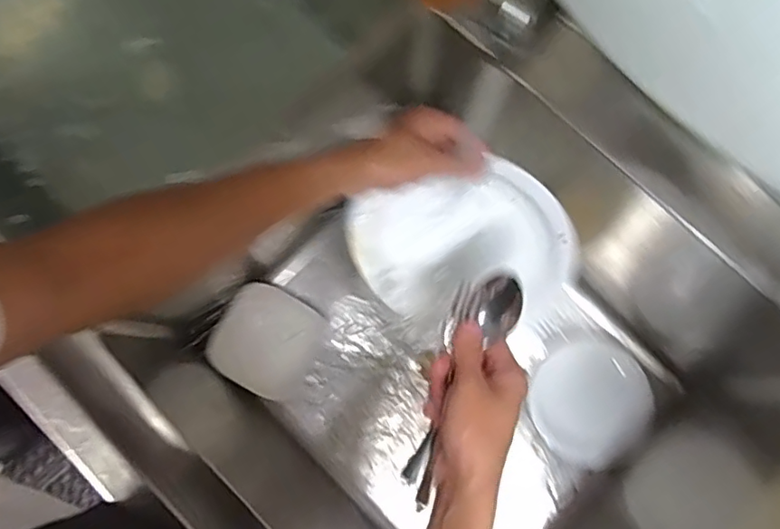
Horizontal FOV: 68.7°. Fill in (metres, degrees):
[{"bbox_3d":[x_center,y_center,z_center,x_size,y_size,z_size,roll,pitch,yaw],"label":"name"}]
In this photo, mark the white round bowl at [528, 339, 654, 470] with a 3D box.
[{"bbox_3d":[0.315,0.218,0.900,0.169,0.057,0.177,0,79,0],"label":"white round bowl"}]

